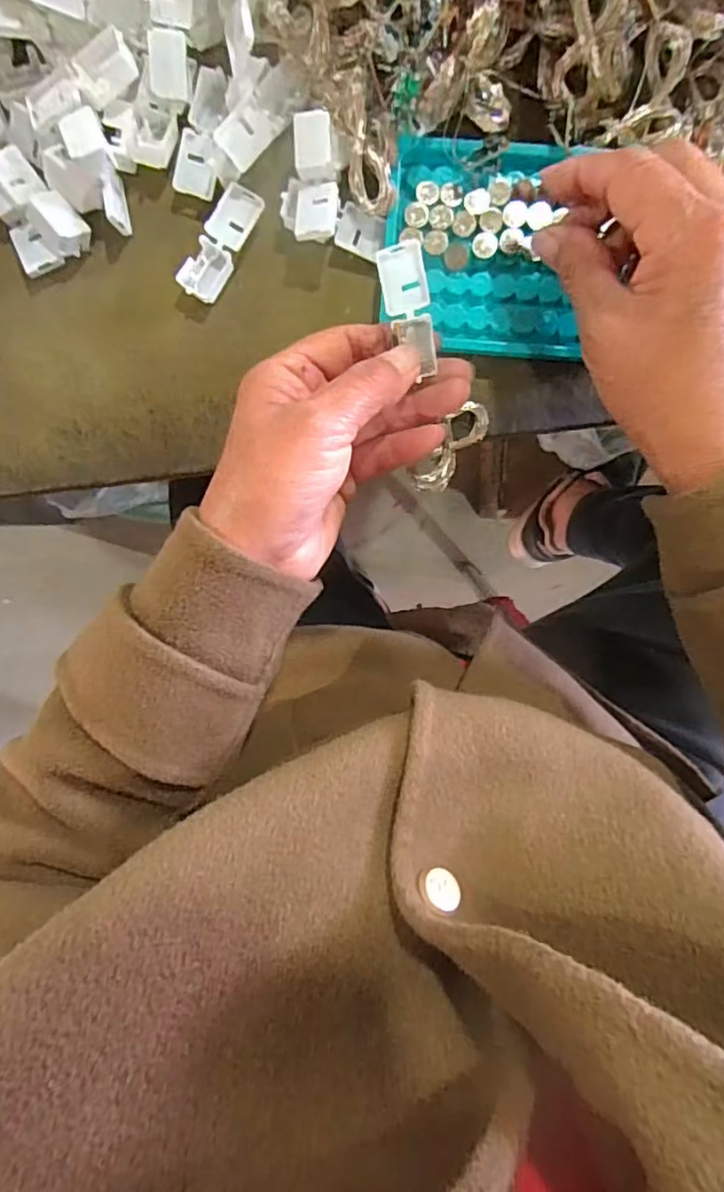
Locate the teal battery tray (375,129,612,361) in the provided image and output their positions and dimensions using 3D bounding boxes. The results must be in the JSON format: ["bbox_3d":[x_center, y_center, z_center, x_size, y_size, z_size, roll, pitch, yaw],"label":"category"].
[{"bbox_3d":[0.059,-0.166,0.279,0.093,0.014,0.092,5,104,2],"label":"teal battery tray"}]

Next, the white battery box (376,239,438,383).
[{"bbox_3d":[0.022,-0.126,0.255,0.020,0.010,0.052,-18,107,4],"label":"white battery box"}]

